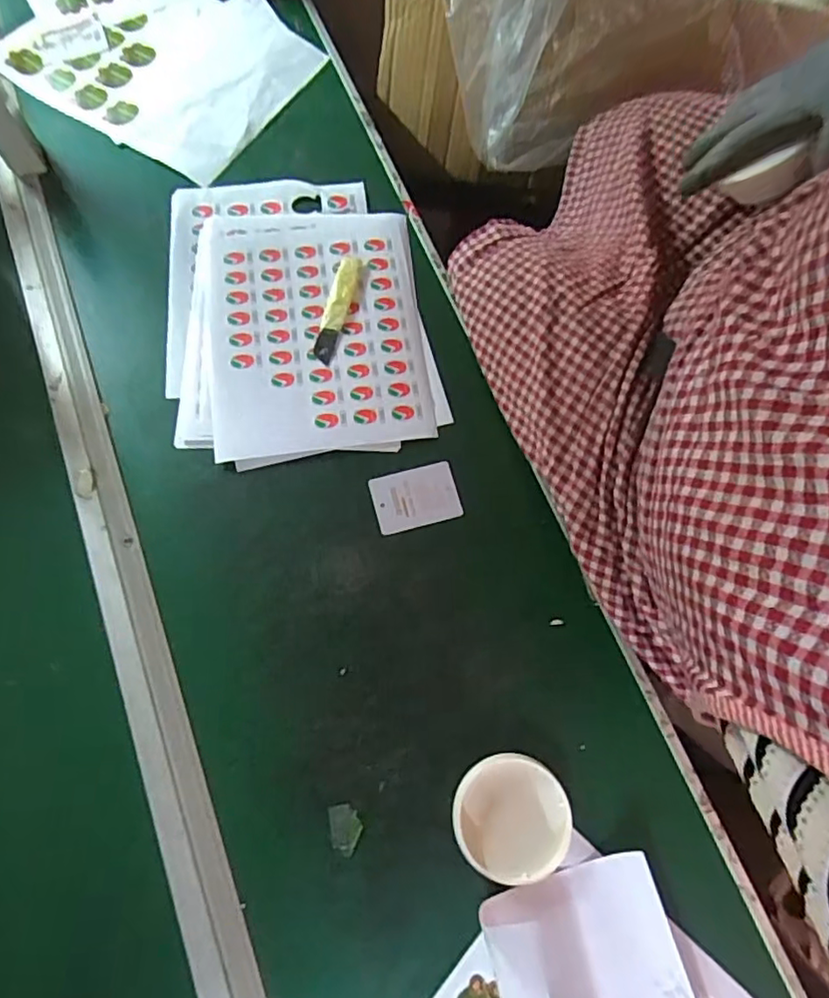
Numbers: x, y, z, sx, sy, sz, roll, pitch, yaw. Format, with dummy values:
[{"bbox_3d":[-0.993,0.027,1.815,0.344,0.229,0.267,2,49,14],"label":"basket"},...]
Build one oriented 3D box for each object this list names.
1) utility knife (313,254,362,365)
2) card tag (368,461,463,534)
[{"bbox_3d":[-0.069,-0.174,0.543,0.020,0.010,0.112,13,71,2],"label":"utility knife"},{"bbox_3d":[0.001,-0.002,0.499,0.069,0.004,0.049,-14,72,-7],"label":"card tag"}]

